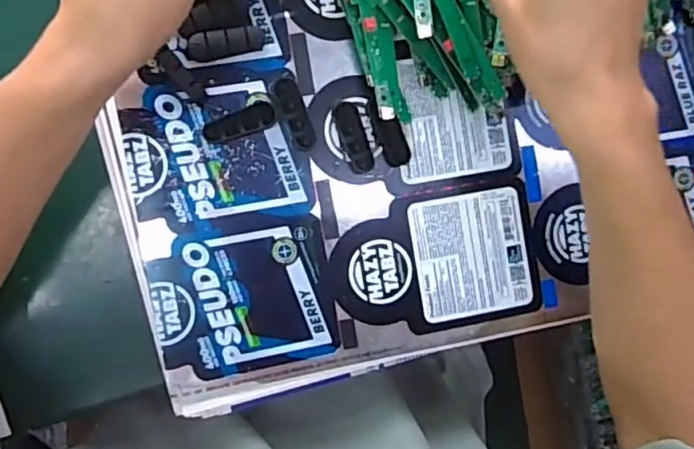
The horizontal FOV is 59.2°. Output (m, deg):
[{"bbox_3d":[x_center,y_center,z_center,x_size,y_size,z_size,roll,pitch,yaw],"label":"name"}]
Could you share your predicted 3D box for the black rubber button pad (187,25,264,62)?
[{"bbox_3d":[-0.076,-0.114,0.384,0.047,0.011,0.016,-14,97,-7],"label":"black rubber button pad"}]

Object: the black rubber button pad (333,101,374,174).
[{"bbox_3d":[0.005,-0.056,0.400,0.016,0.007,0.047,-23,98,-6],"label":"black rubber button pad"}]

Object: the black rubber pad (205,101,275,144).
[{"bbox_3d":[-0.069,-0.065,0.390,0.045,0.009,0.016,-21,97,-7],"label":"black rubber pad"}]

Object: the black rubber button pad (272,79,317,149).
[{"bbox_3d":[-0.034,-0.070,0.392,0.015,0.008,0.047,-20,97,-7],"label":"black rubber button pad"}]

